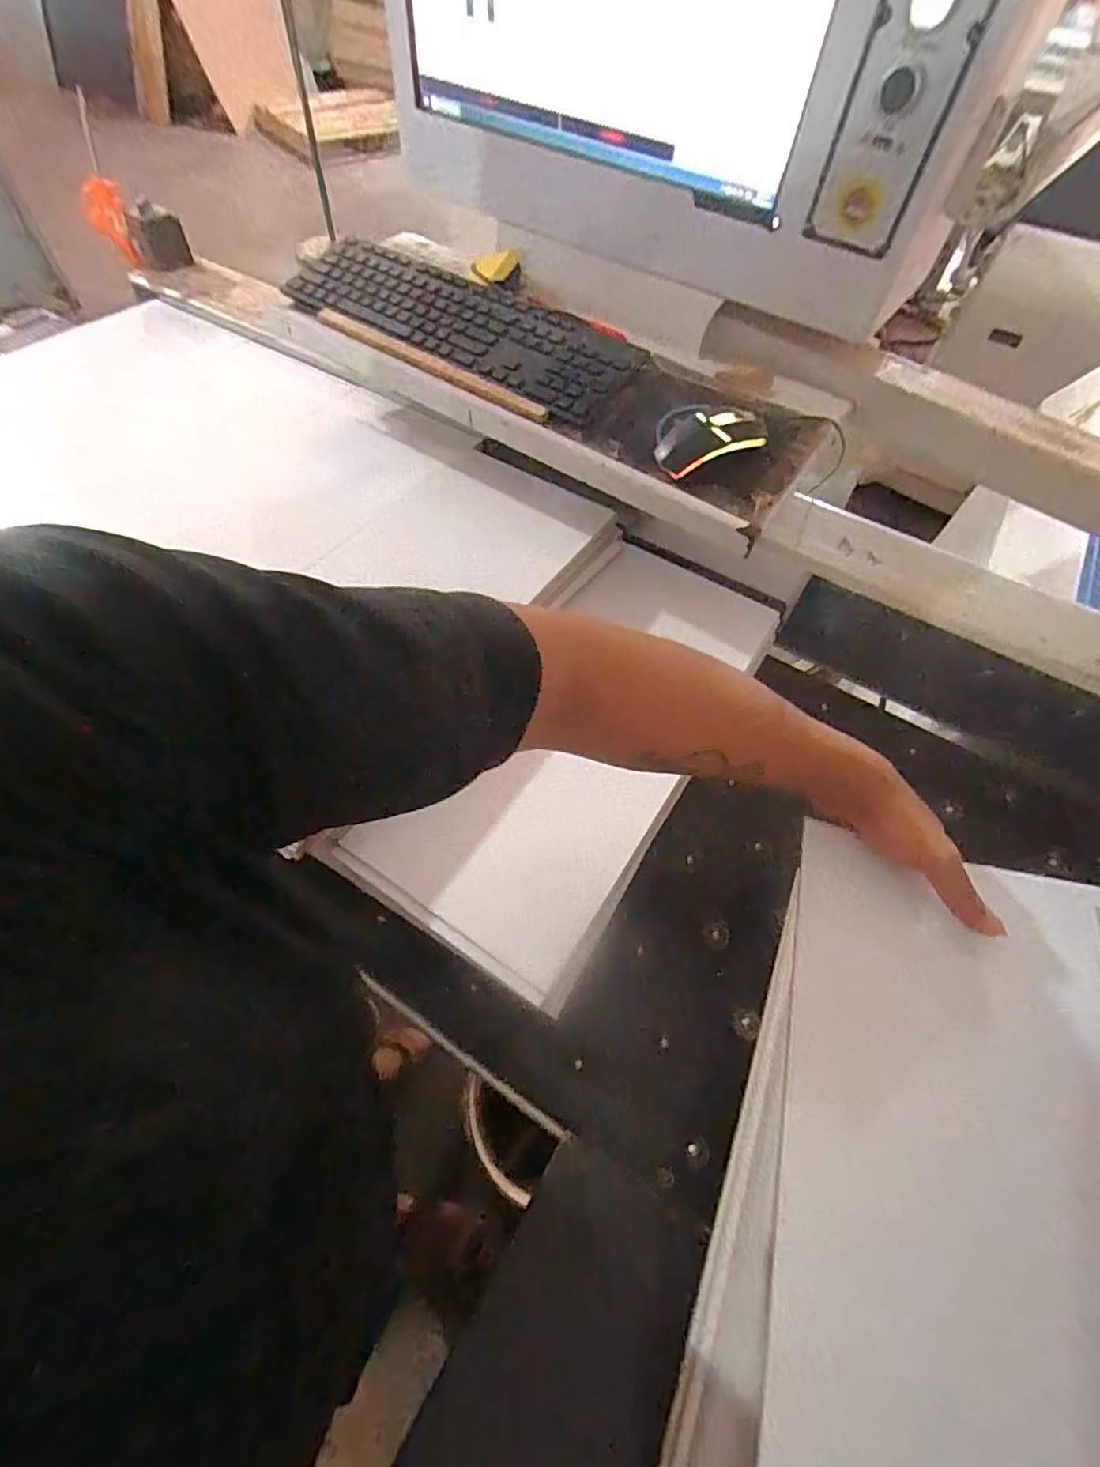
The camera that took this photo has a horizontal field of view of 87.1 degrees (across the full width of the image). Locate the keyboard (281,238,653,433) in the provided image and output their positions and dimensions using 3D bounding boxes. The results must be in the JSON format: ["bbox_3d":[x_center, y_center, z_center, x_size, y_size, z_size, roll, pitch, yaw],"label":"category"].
[{"bbox_3d":[-0.105,-0.459,0.637,0.423,0.034,0.132,30,60,14],"label":"keyboard"}]

